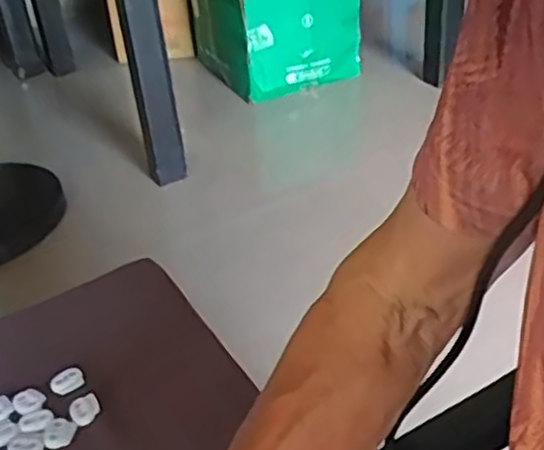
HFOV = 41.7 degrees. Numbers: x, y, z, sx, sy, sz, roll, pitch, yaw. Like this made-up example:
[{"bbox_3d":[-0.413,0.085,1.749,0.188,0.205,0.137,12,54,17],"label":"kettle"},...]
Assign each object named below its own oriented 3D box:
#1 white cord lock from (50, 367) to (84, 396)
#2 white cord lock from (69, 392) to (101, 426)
[{"bbox_3d":[-0.144,0.109,0.501,0.023,0.005,0.017,-23,38,-24],"label":"white cord lock"},{"bbox_3d":[-0.125,0.122,0.476,0.020,0.006,0.019,-23,38,-24],"label":"white cord lock"}]

